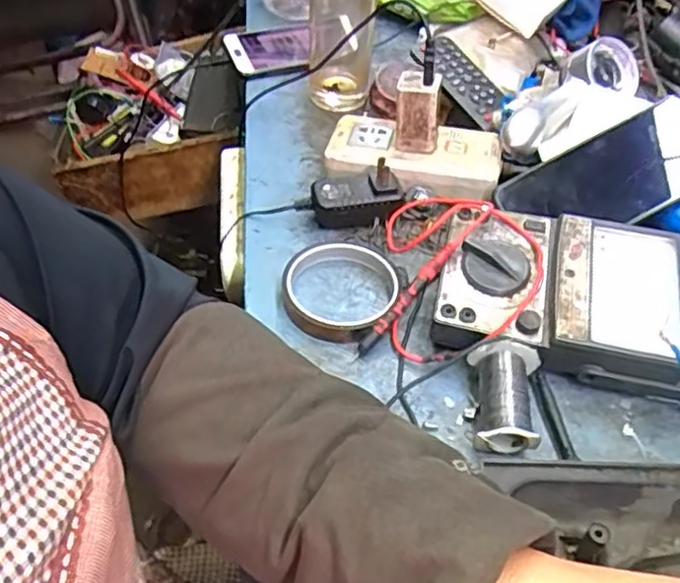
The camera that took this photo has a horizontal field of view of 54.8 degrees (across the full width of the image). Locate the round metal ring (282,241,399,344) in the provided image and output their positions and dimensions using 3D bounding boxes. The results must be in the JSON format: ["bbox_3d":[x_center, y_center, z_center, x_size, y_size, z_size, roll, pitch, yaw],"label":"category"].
[{"bbox_3d":[0.001,-0.003,0.485,0.081,0.024,0.088,2,48,-2],"label":"round metal ring"}]

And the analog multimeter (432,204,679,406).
[{"bbox_3d":[0.170,0.006,0.461,0.198,0.050,0.119,9,48,4],"label":"analog multimeter"}]

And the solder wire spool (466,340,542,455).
[{"bbox_3d":[0.103,0.070,0.413,0.042,0.034,0.070,9,48,4],"label":"solder wire spool"}]

